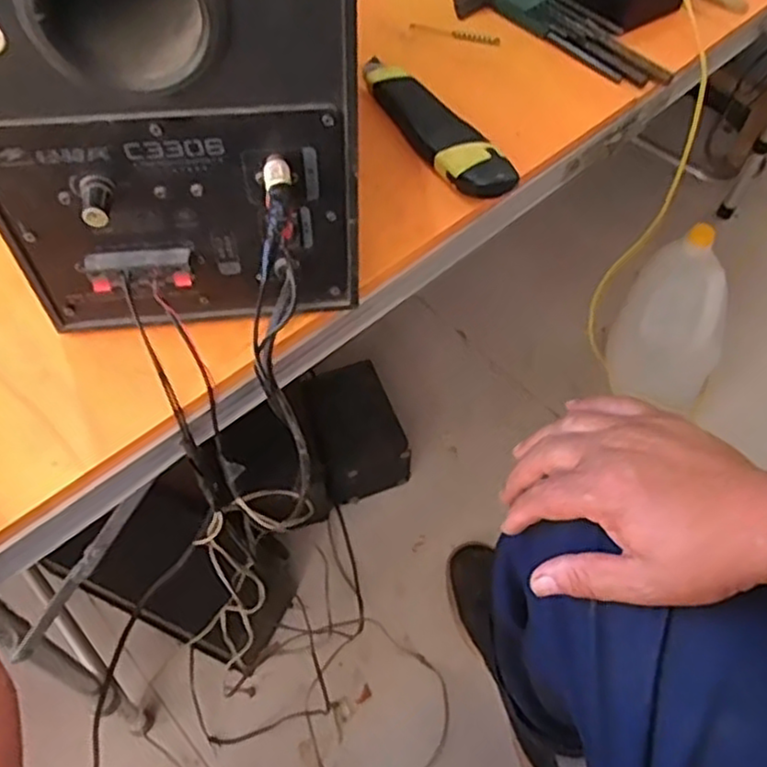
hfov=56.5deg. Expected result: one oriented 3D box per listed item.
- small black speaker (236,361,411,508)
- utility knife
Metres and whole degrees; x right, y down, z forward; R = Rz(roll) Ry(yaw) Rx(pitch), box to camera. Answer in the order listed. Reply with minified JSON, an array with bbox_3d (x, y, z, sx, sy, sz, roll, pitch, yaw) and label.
[{"bbox_3d":[-0.040,0.068,0.897,0.109,0.115,0.156,-23,62,-15],"label":"small black speaker"},{"bbox_3d":[0.030,-0.179,0.486,0.038,0.023,0.161,-28,63,-18],"label":"utility knife"}]

